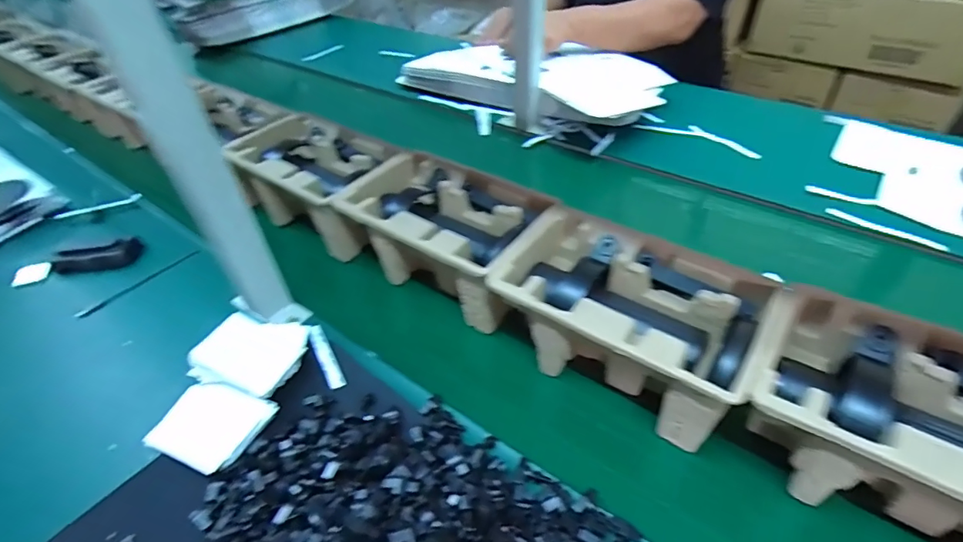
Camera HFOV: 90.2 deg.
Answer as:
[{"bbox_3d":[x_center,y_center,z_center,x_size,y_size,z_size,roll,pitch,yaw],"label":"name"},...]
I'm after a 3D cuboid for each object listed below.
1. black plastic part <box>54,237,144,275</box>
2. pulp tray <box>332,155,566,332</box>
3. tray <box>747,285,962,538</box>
[{"bbox_3d":[-0.521,-0.016,0.652,0.113,0.045,0.024,-4,39,0],"label":"black plastic part"},{"bbox_3d":[-0.038,-0.043,0.563,0.215,0.103,0.138,25,48,31],"label":"pulp tray"},{"bbox_3d":[0.327,0.123,0.358,0.231,0.096,0.145,24,50,30],"label":"tray"}]

